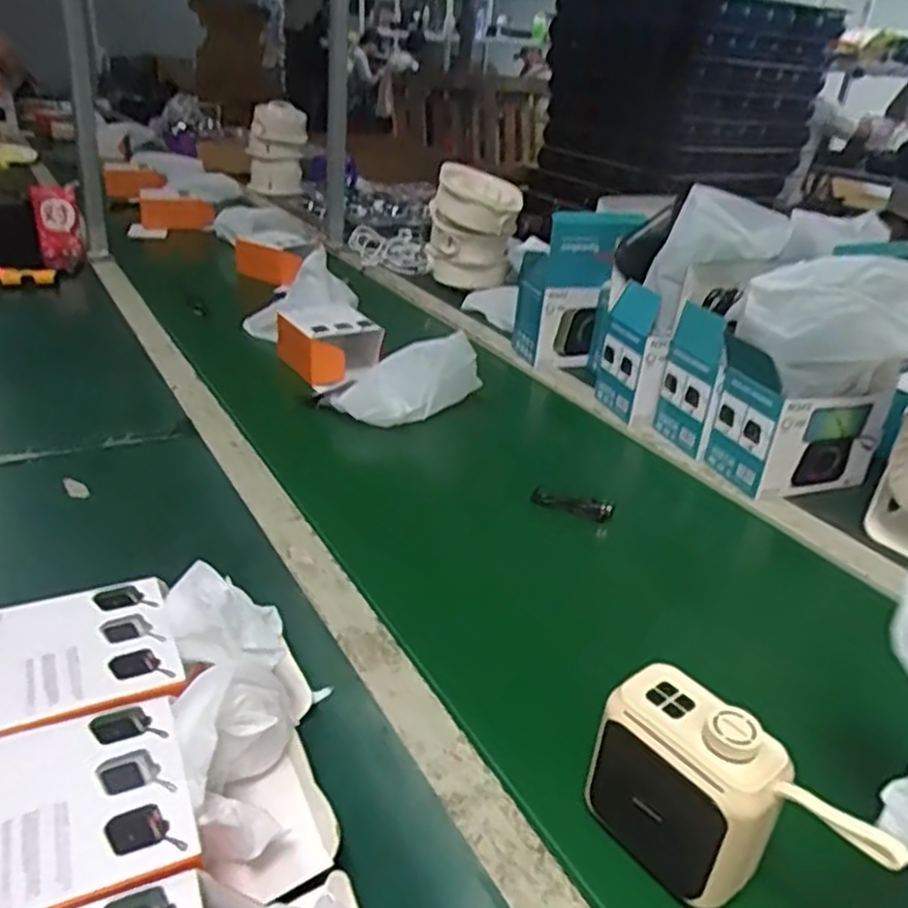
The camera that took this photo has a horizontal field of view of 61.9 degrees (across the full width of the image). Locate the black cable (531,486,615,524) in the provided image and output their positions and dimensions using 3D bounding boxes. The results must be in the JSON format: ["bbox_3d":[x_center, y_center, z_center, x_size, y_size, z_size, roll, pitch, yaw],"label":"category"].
[{"bbox_3d":[0.109,0.047,0.704,0.077,0.023,0.019,16,30,18],"label":"black cable"}]

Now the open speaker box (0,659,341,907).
[{"bbox_3d":[-0.149,0.168,0.353,0.168,0.067,0.098,-9,32,-24],"label":"open speaker box"}]

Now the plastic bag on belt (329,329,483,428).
[{"bbox_3d":[-0.055,-0.083,0.836,0.160,0.080,0.082,-25,39,-23],"label":"plastic bag on belt"}]

